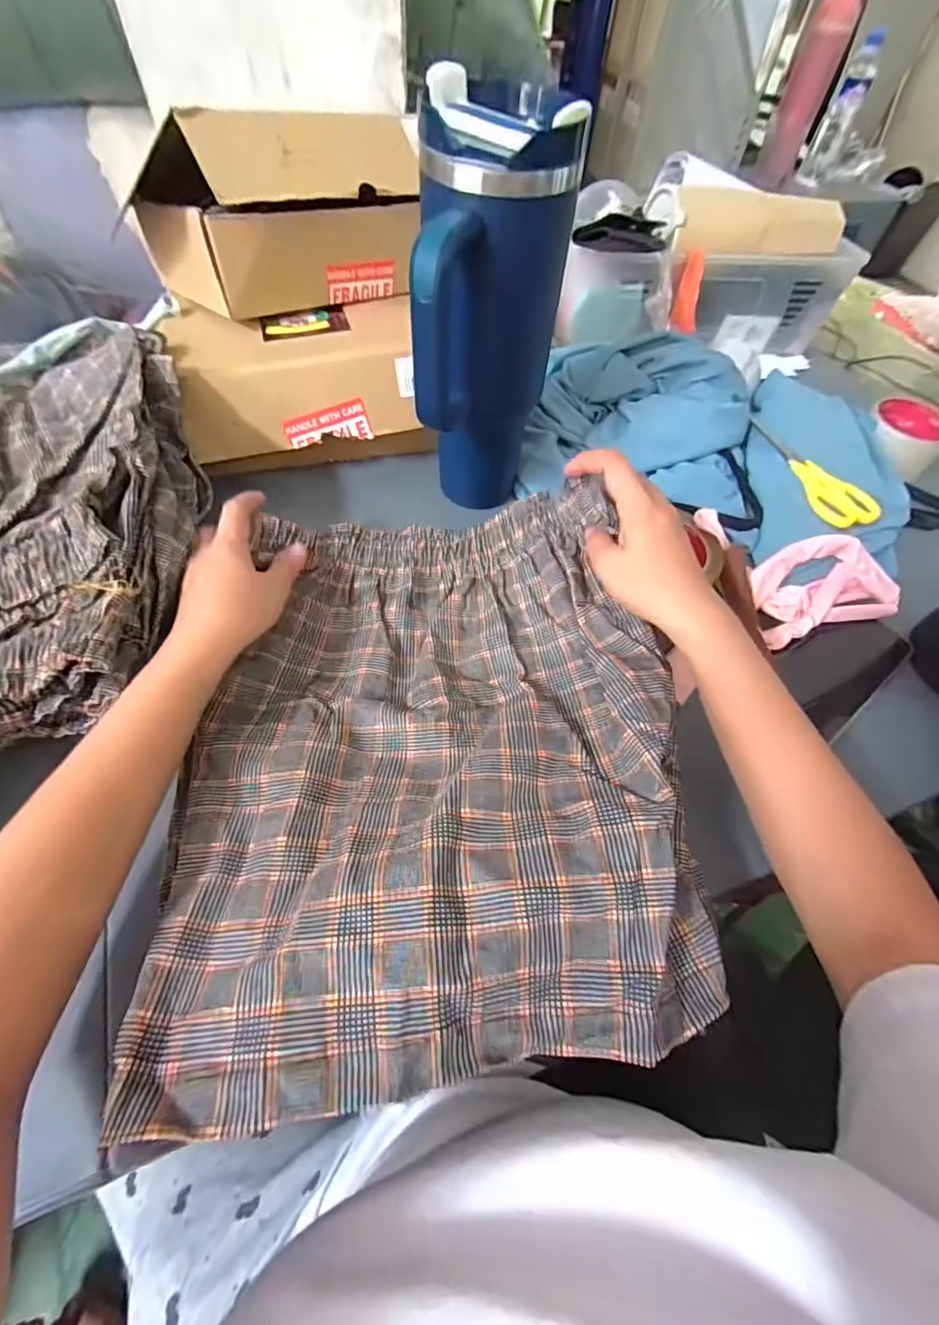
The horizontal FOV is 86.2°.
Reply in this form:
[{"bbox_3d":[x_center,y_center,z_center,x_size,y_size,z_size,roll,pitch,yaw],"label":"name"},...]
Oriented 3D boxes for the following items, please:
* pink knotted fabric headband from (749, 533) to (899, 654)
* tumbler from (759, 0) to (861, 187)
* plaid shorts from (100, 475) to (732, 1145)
[{"bbox_3d":[0.288,-0.062,0.421,0.124,0.035,0.077,-14,80,-8],"label":"pink knotted fabric headband"},{"bbox_3d":[0.649,-1.098,0.972,0.077,0.243,0.068,25,60,11],"label":"tumbler"},{"bbox_3d":[-0.022,0.035,0.306,0.280,0.068,0.340,-4,59,-7],"label":"plaid shorts"}]

